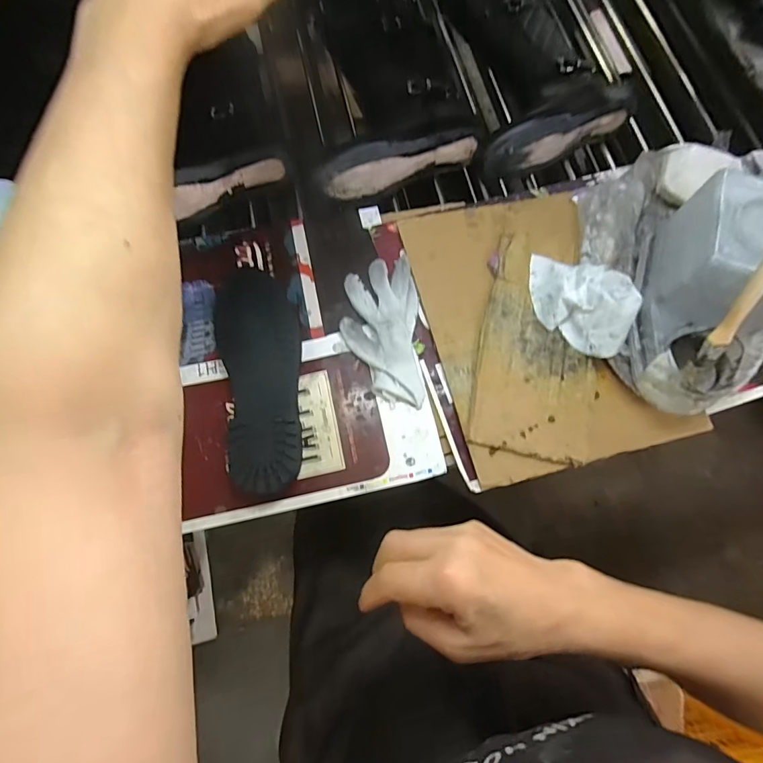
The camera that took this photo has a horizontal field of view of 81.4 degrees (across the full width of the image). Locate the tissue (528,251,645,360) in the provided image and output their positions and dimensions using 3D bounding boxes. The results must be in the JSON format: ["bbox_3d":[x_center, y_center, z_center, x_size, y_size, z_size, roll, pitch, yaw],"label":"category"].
[{"bbox_3d":[0.211,-0.092,0.466,0.121,0.051,0.081,38,75,9],"label":"tissue"}]

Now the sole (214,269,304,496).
[{"bbox_3d":[-0.123,-0.014,0.456,0.083,0.029,0.247,-12,73,-6],"label":"sole"}]

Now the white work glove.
[{"bbox_3d":[0.001,-0.056,0.476,0.078,0.018,0.165,-1,73,-3],"label":"white work glove"}]

